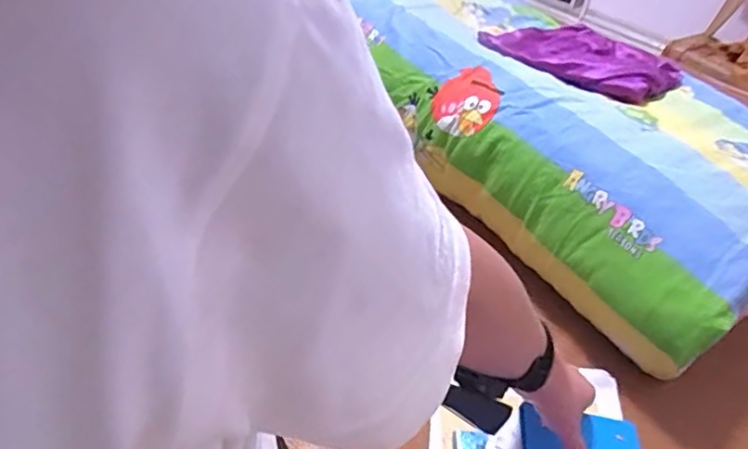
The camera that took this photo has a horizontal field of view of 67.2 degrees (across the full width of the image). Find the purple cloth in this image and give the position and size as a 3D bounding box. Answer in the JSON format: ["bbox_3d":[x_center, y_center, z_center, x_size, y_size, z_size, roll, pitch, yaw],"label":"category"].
[{"bbox_3d":[0.356,-0.288,0.946,0.246,0.033,0.277,-29,53,-34],"label":"purple cloth"}]

